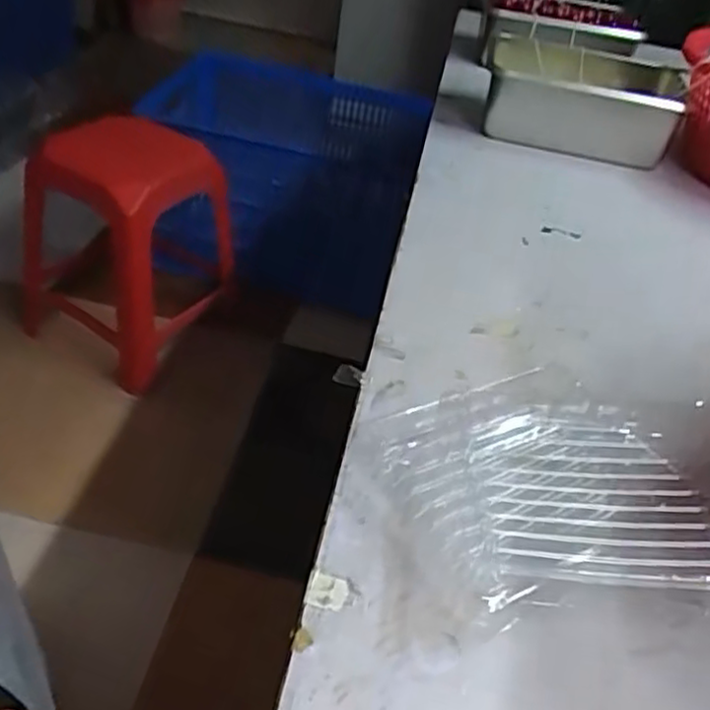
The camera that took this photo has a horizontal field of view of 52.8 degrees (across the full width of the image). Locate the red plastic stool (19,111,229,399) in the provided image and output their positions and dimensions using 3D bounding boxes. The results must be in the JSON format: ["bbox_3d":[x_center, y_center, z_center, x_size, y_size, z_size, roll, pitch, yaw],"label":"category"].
[{"bbox_3d":[-0.489,-0.236,1.460,0.375,0.437,0.319,25,42,18],"label":"red plastic stool"}]

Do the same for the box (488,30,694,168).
[{"bbox_3d":[0.298,-0.336,0.931,0.248,0.100,0.229,9,38,2],"label":"box"}]

